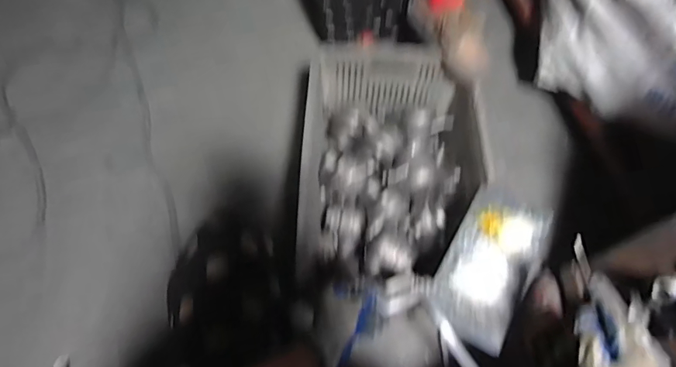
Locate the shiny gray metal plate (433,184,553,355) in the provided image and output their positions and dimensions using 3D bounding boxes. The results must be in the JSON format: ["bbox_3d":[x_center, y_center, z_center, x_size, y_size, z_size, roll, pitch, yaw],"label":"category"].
[{"bbox_3d":[0.237,0.120,0.669,0.129,0.013,0.249,30,66,13],"label":"shiny gray metal plate"}]

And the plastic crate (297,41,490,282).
[{"bbox_3d":[0.099,-0.007,0.873,0.320,0.261,0.423,2,63,0],"label":"plastic crate"}]

